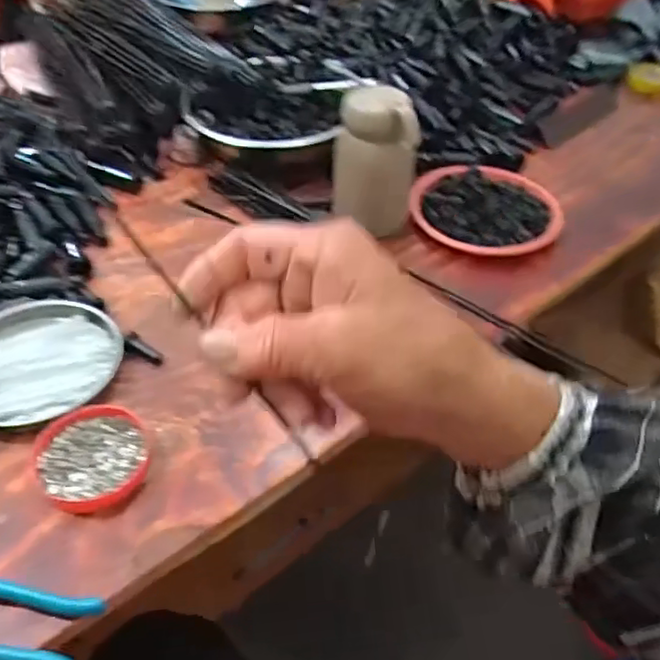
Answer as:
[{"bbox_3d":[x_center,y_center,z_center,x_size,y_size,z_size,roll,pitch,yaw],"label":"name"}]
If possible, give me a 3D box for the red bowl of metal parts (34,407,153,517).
[{"bbox_3d":[-0.171,0.091,0.465,0.076,0.018,0.077,0,44,0],"label":"red bowl of metal parts"}]

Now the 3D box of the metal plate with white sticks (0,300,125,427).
[{"bbox_3d":[-0.243,0.028,0.531,0.134,0.027,0.126,0,44,0],"label":"metal plate with white sticks"}]

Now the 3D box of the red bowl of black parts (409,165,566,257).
[{"bbox_3d":[0.171,-0.133,0.707,0.149,0.033,0.142,0,44,0],"label":"red bowl of black parts"}]

